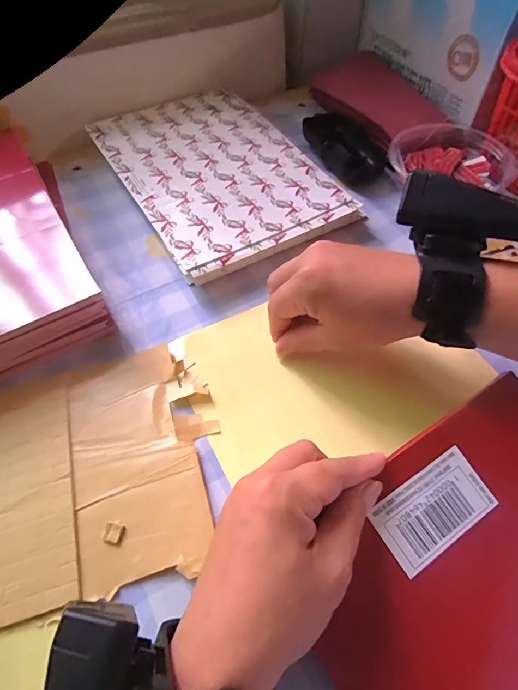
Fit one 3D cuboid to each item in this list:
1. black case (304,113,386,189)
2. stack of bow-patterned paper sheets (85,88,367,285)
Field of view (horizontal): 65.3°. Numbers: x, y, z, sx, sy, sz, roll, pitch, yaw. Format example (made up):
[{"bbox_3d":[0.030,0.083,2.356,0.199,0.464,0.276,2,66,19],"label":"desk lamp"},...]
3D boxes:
[{"bbox_3d":[0.091,-0.219,0.439,0.061,0.027,0.107,-31,62,-19],"label":"black case"},{"bbox_3d":[-0.048,-0.184,0.416,0.178,0.026,0.265,-27,60,-17],"label":"stack of bow-patterned paper sheets"}]

